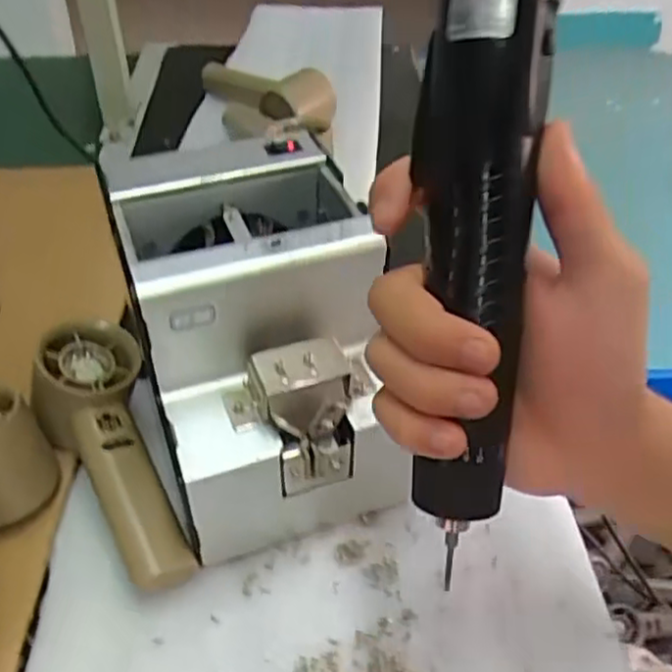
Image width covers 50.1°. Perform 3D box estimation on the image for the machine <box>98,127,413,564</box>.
[{"bbox_3d":[-0.041,-0.002,0.395,0.124,0.139,0.180,-11,43,-12],"label":"machine"}]

